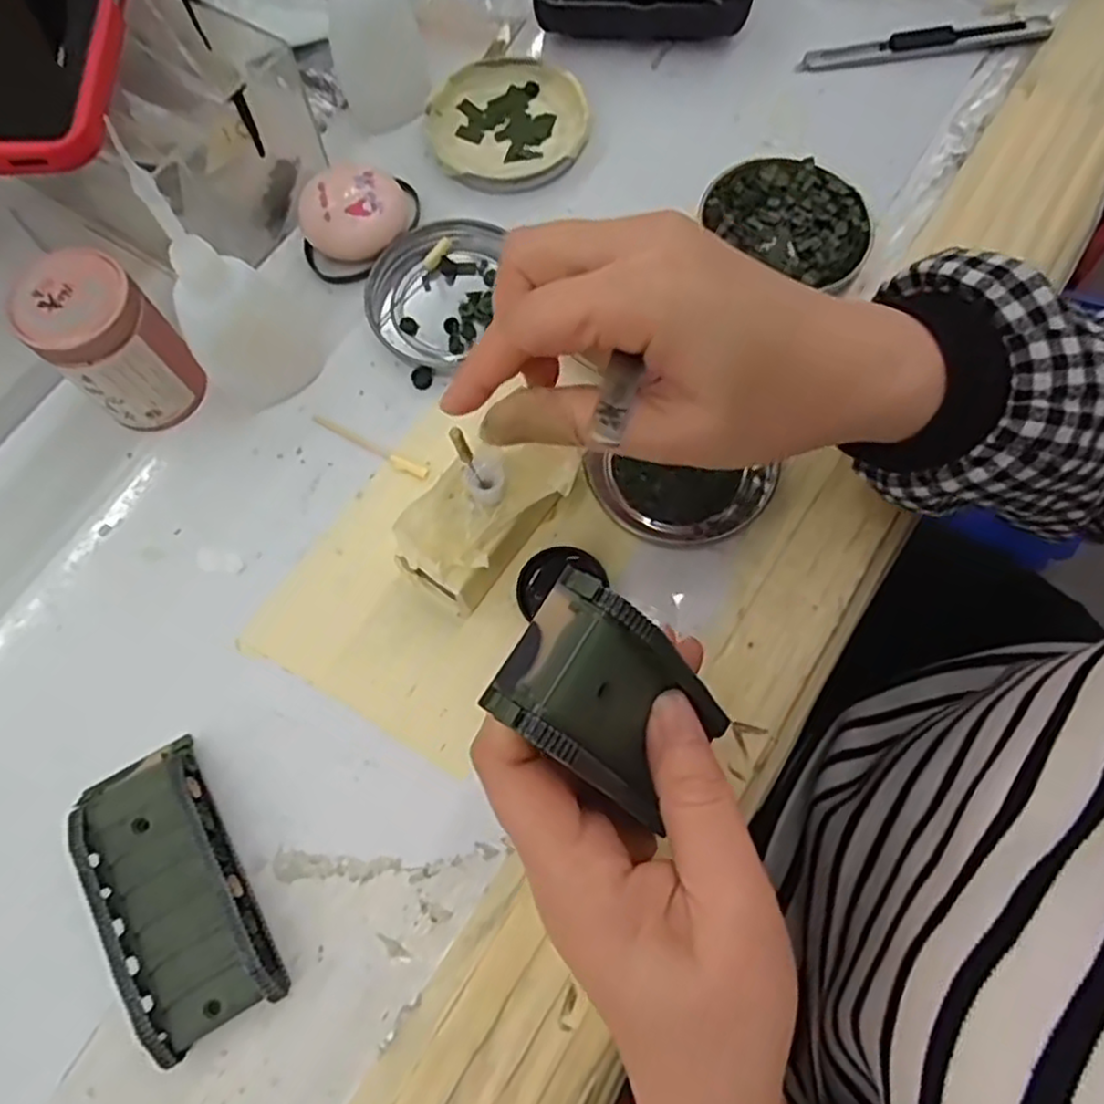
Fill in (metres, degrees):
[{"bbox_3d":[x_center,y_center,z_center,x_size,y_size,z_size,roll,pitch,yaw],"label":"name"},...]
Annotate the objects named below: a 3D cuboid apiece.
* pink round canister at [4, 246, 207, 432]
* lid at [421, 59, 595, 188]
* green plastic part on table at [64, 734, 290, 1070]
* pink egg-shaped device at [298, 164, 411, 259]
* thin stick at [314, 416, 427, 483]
[{"bbox_3d":[-0.177,-0.083,0.298,0.040,0.063,0.043,0,72,0],"label":"pink round canister"},{"bbox_3d":[-0.023,-0.218,0.369,0.079,0.014,0.078,0,72,0],"label":"lid"},{"bbox_3d":[-0.133,0.118,0.255,0.045,0.020,0.095,-29,74,-9],"label":"green plastic part on table"},{"bbox_3d":[-0.093,-0.159,0.343,0.048,0.024,0.041,-2,72,-1],"label":"pink egg-shaped device"},{"bbox_3d":[-0.079,-0.046,0.317,0.060,0.004,0.006,29,75,9],"label":"thin stick"}]

